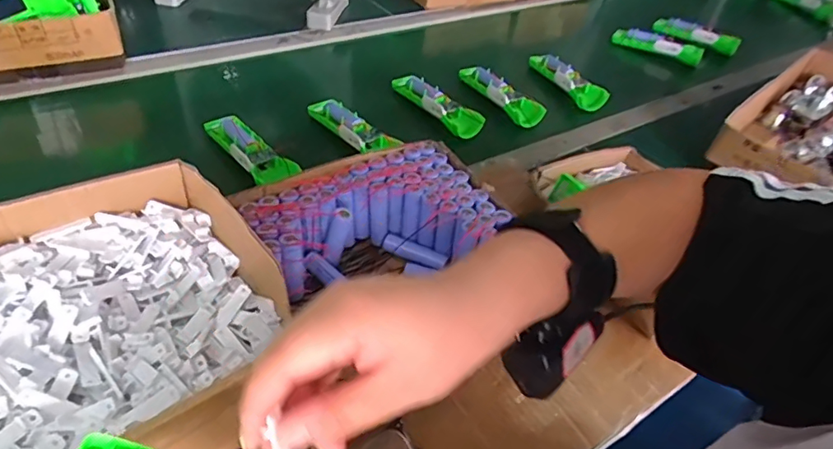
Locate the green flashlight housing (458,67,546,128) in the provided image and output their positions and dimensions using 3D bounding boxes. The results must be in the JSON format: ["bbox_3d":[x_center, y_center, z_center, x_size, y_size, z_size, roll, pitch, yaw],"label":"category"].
[{"bbox_3d":[0.127,-0.203,0.800,0.036,0.030,0.181,-21,50,-27],"label":"green flashlight housing"}]

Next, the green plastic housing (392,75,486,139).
[{"bbox_3d":[0.027,-0.179,0.757,0.036,0.031,0.174,-21,50,-28],"label":"green plastic housing"}]

